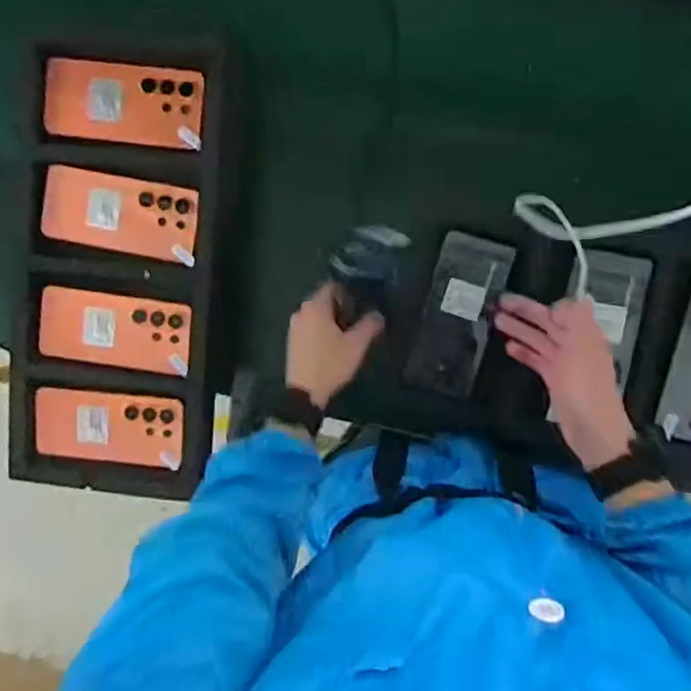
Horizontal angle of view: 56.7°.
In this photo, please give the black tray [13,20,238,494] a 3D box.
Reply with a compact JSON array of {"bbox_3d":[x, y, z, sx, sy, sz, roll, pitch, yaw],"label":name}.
[{"bbox_3d":[-0.240,-0.080,0.691,0.228,0.030,0.477,4,95,7],"label":"black tray"}]

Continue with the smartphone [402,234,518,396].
[{"bbox_3d":[0.120,-0.032,0.676,0.072,0.015,0.164,17,99,6],"label":"smartphone"}]

